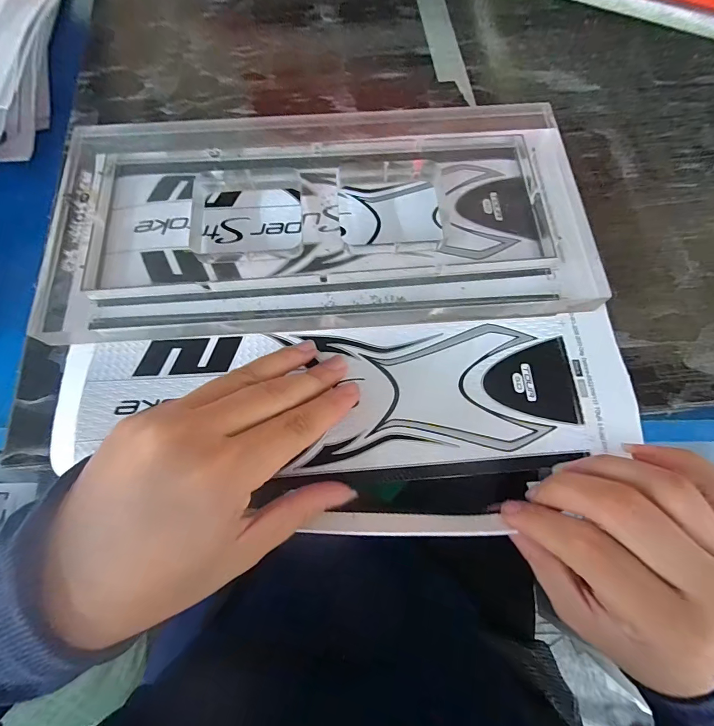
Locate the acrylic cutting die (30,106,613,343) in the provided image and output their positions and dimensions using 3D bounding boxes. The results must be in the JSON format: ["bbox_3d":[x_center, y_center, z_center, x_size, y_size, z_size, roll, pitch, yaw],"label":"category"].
[{"bbox_3d":[-0.021,-0.094,0.243,0.319,0.023,0.157,-6,70,-1],"label":"acrylic cutting die"}]

